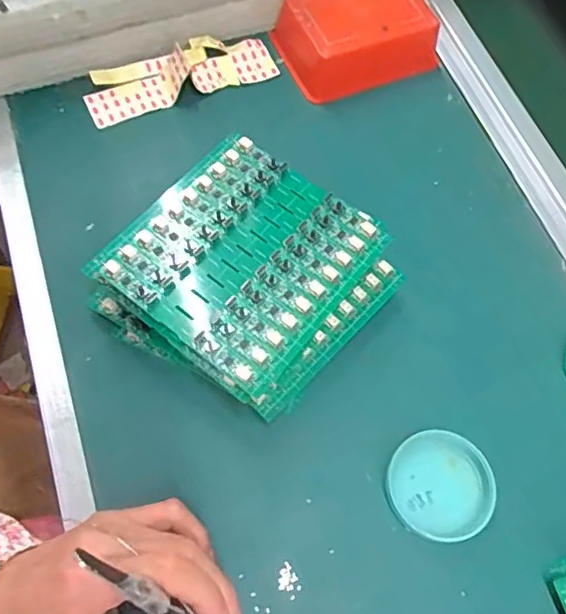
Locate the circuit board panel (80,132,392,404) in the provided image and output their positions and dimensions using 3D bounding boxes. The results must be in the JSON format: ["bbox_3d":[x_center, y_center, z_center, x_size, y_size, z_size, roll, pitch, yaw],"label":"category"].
[{"bbox_3d":[-0.025,-0.034,0.367,0.134,0.012,0.139,36,69,12],"label":"circuit board panel"}]

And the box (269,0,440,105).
[{"bbox_3d":[0.063,-0.235,0.496,0.124,0.043,0.091,-21,69,-12],"label":"box"}]

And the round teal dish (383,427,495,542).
[{"bbox_3d":[0.098,0.111,0.358,0.063,0.010,0.063,1,66,-3],"label":"round teal dish"}]

